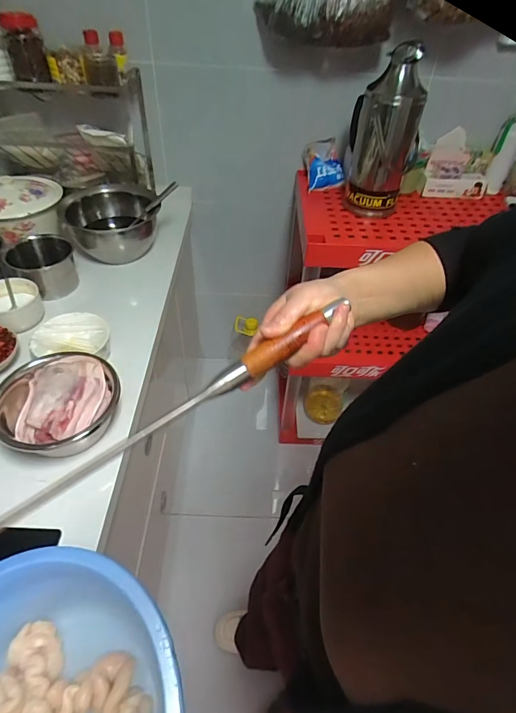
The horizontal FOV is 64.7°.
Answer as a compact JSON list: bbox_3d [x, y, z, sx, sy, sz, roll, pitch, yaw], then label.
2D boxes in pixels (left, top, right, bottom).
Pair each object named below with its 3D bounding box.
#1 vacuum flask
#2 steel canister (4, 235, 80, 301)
[{"bbox_3d":[0.328,-0.567,1.050,0.177,0.372,0.157,12,45,8],"label":"vacuum flask"},{"bbox_3d":[-0.543,-0.223,1.041,0.165,0.111,0.144,-22,50,-23],"label":"steel canister"}]

